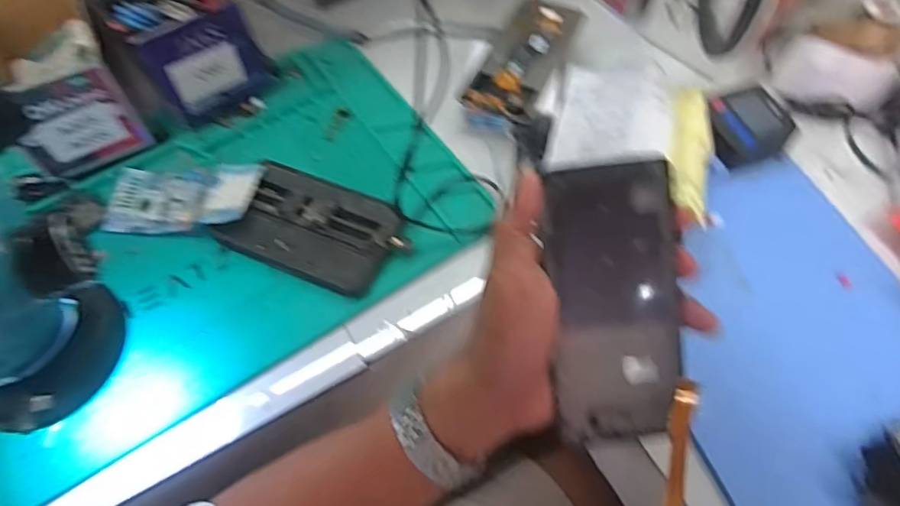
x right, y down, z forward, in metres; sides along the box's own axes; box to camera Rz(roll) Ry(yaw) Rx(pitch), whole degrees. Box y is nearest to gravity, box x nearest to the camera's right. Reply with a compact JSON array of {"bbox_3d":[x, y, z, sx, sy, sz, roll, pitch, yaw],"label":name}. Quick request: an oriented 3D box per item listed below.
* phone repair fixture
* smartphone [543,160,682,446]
[{"bbox_3d":[-0.110,-0.023,0.481,0.142,0.022,0.087,20,63,12],"label":"phone repair fixture"},{"bbox_3d":[0.091,0.030,0.317,0.069,0.005,0.154,-5,98,-1],"label":"smartphone"}]

